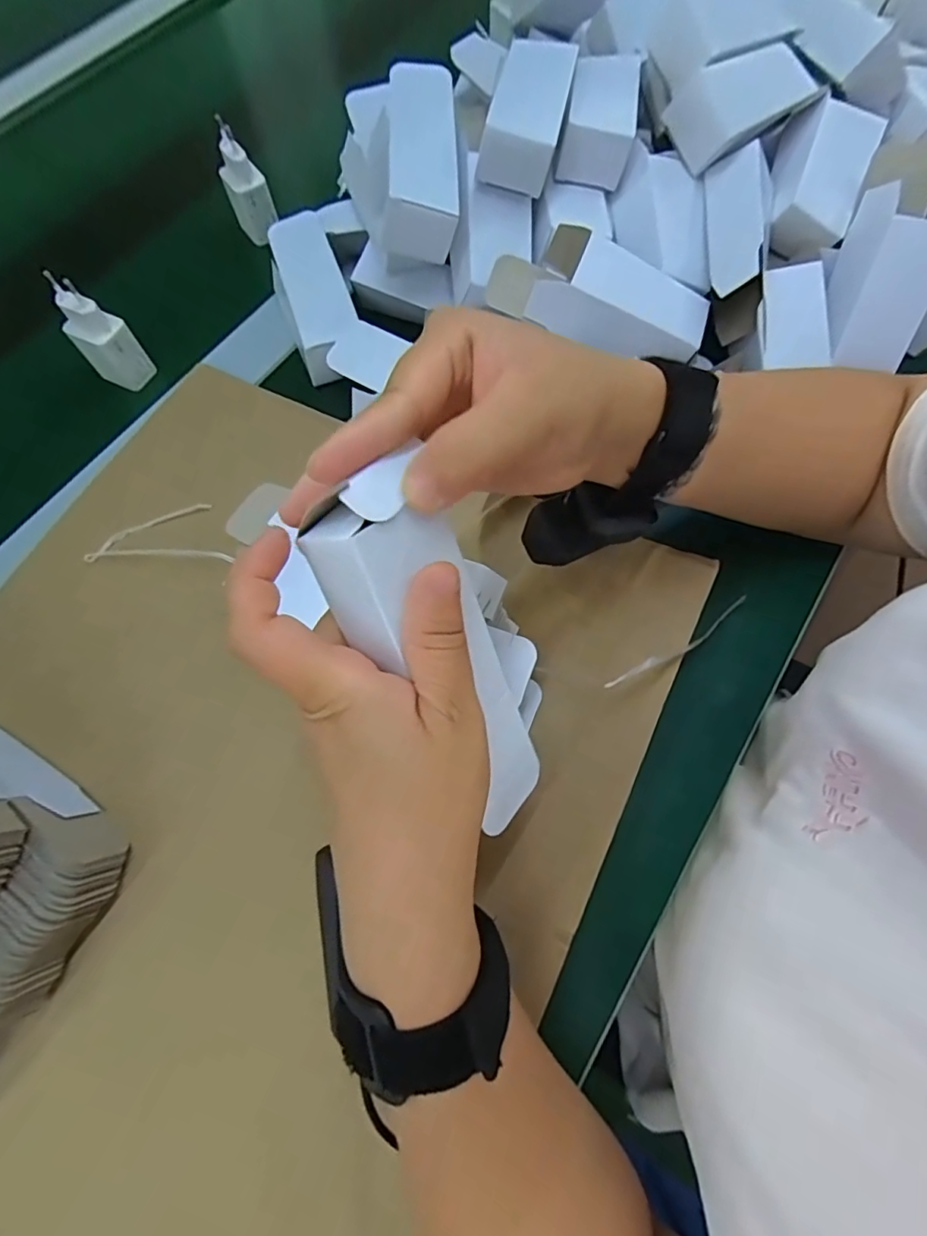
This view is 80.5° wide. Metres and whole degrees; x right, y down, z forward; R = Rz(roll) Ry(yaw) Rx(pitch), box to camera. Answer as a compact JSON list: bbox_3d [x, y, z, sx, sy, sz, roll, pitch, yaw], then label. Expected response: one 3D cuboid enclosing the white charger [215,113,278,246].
[{"bbox_3d":[-0.179,-0.356,0.451,0.033,0.073,0.030,-22,70,-7],"label":"white charger"}]

